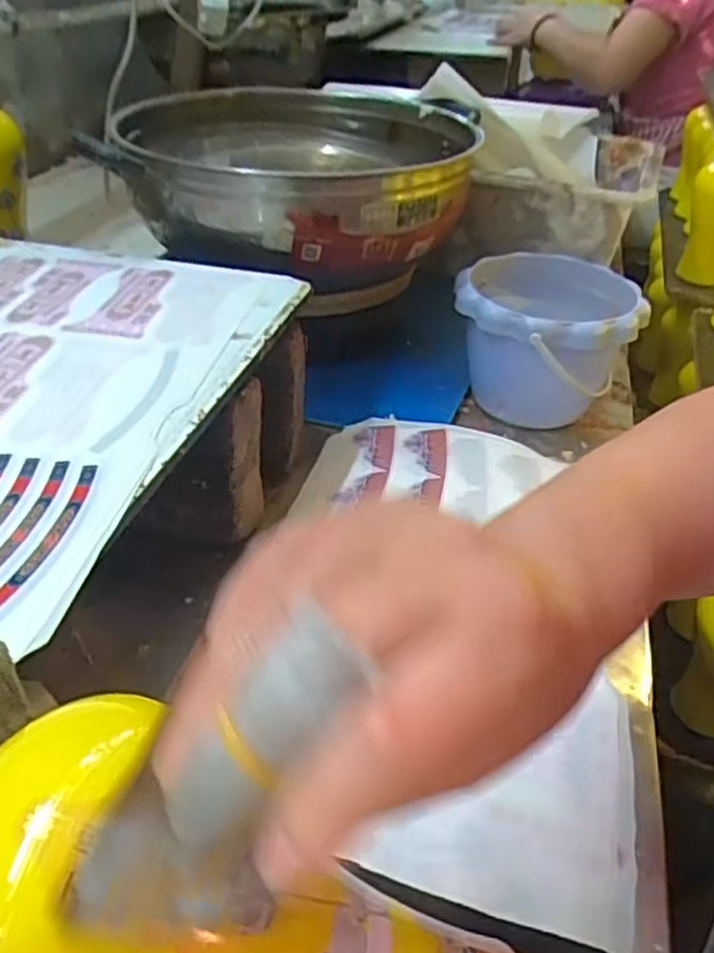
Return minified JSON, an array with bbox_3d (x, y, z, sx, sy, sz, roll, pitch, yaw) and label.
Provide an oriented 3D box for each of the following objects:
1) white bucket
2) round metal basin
[{"bbox_3d":[0.167,-0.122,0.679,0.153,0.113,0.165,4,37,-3],"label":"white bucket"},{"bbox_3d":[-0.062,-0.296,0.752,0.333,0.134,0.414,0,37,-9],"label":"round metal basin"}]

